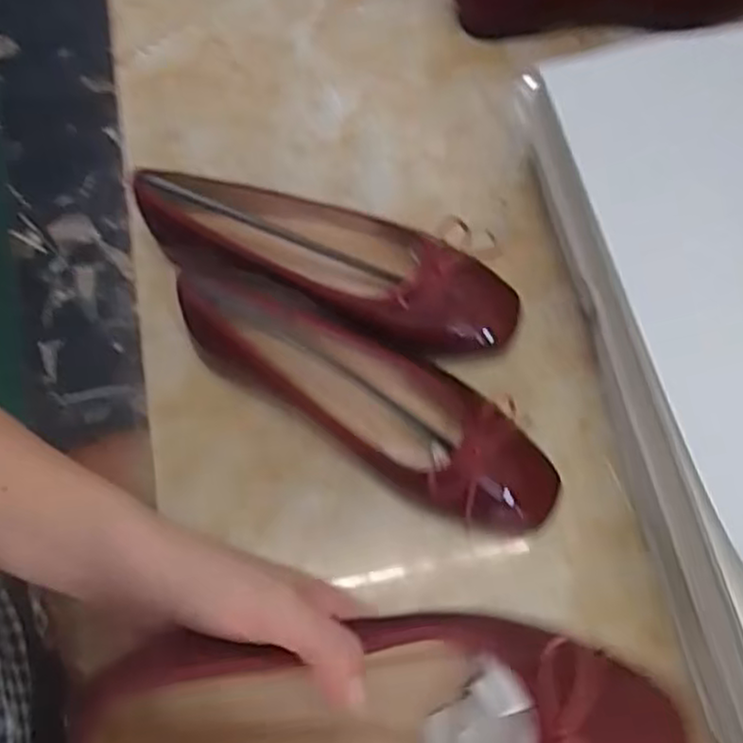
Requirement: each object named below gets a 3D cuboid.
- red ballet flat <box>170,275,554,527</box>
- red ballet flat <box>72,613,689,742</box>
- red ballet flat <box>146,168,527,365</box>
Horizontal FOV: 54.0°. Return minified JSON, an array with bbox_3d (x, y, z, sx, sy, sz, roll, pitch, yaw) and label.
[{"bbox_3d":[-0.008,0.011,0.424,0.248,0.056,0.067,31,74,10],"label":"red ballet flat"},{"bbox_3d":[0.008,0.139,0.284,0.237,0.052,0.078,-1,73,1],"label":"red ballet flat"},{"bbox_3d":[-0.023,-0.068,0.448,0.225,0.060,0.089,12,72,4],"label":"red ballet flat"}]

